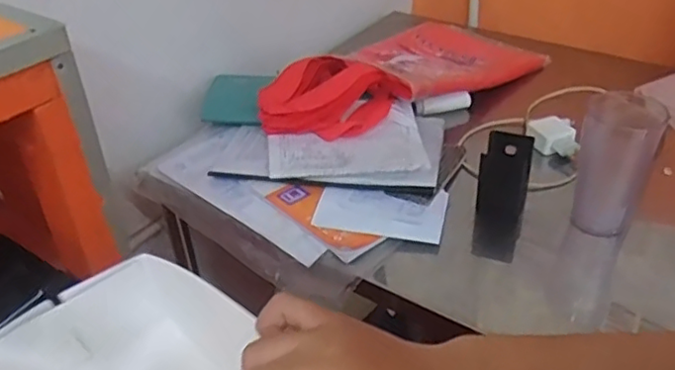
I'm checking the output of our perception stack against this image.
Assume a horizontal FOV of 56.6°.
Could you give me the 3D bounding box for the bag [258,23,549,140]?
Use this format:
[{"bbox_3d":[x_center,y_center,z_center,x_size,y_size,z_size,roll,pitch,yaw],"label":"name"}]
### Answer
[{"bbox_3d":[0.095,-0.191,1.004,0.512,0.073,0.229,-28,43,-31],"label":"bag"}]

